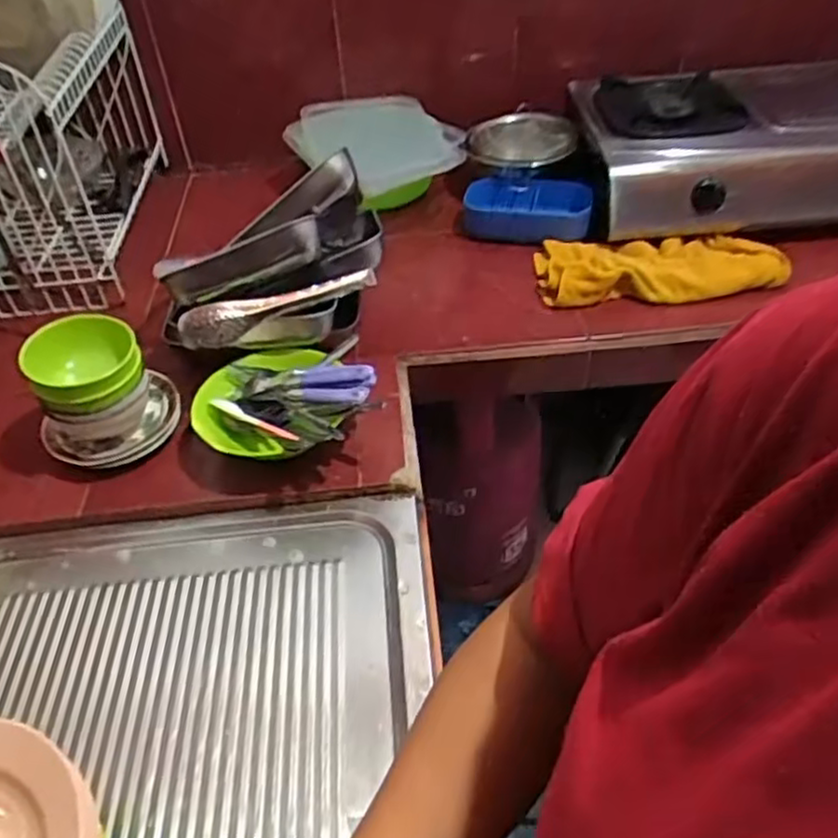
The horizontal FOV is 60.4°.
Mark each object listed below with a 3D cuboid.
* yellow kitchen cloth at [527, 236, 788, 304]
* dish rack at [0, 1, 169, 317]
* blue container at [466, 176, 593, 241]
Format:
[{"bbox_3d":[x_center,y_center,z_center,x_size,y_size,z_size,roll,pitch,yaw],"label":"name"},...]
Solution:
[{"bbox_3d":[0.320,-0.209,0.976,0.312,0.049,0.119,-1,44,4],"label":"yellow kitchen cloth"},{"bbox_3d":[-0.544,-0.409,1.041,0.214,0.306,0.415,-5,44,-1],"label":"dish rack"},{"bbox_3d":[0.160,-0.312,1.062,0.183,0.071,0.073,8,45,12],"label":"blue container"}]

